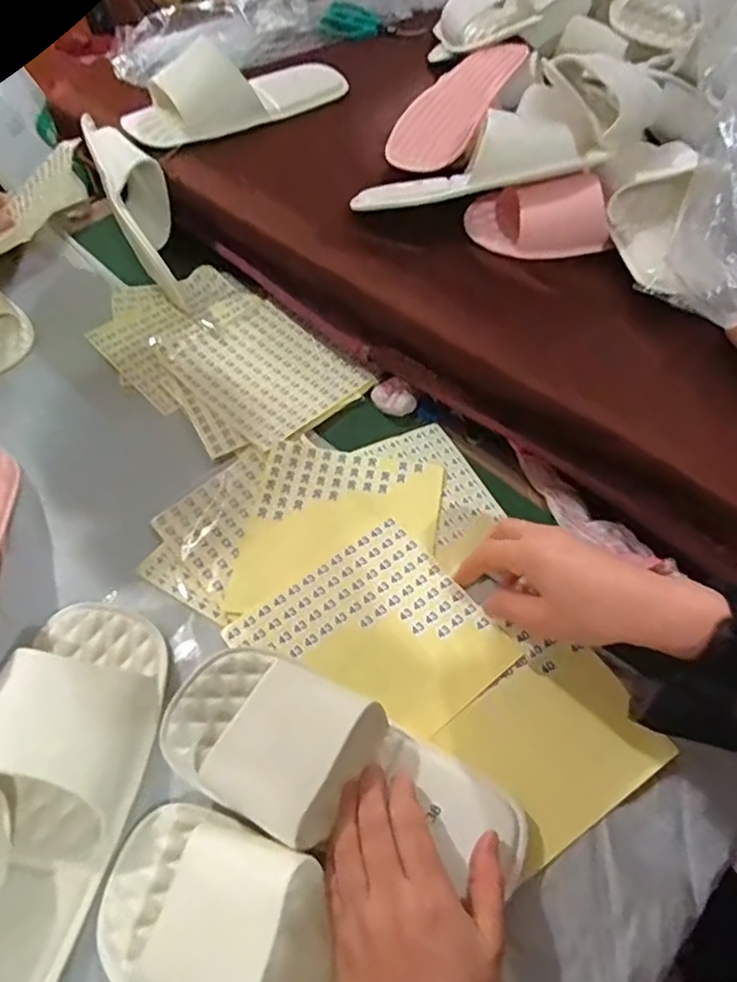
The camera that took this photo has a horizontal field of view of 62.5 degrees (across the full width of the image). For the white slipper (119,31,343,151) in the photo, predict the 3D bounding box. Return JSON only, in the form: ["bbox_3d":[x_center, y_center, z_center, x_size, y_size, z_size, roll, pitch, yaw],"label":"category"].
[{"bbox_3d":[-0.149,-0.472,0.708,0.264,0.069,0.099,-24,58,-16],"label":"white slipper"}]

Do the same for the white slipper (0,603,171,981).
[{"bbox_3d":[-0.203,0.190,0.374,0.103,0.058,0.274,4,55,3],"label":"white slipper"}]

